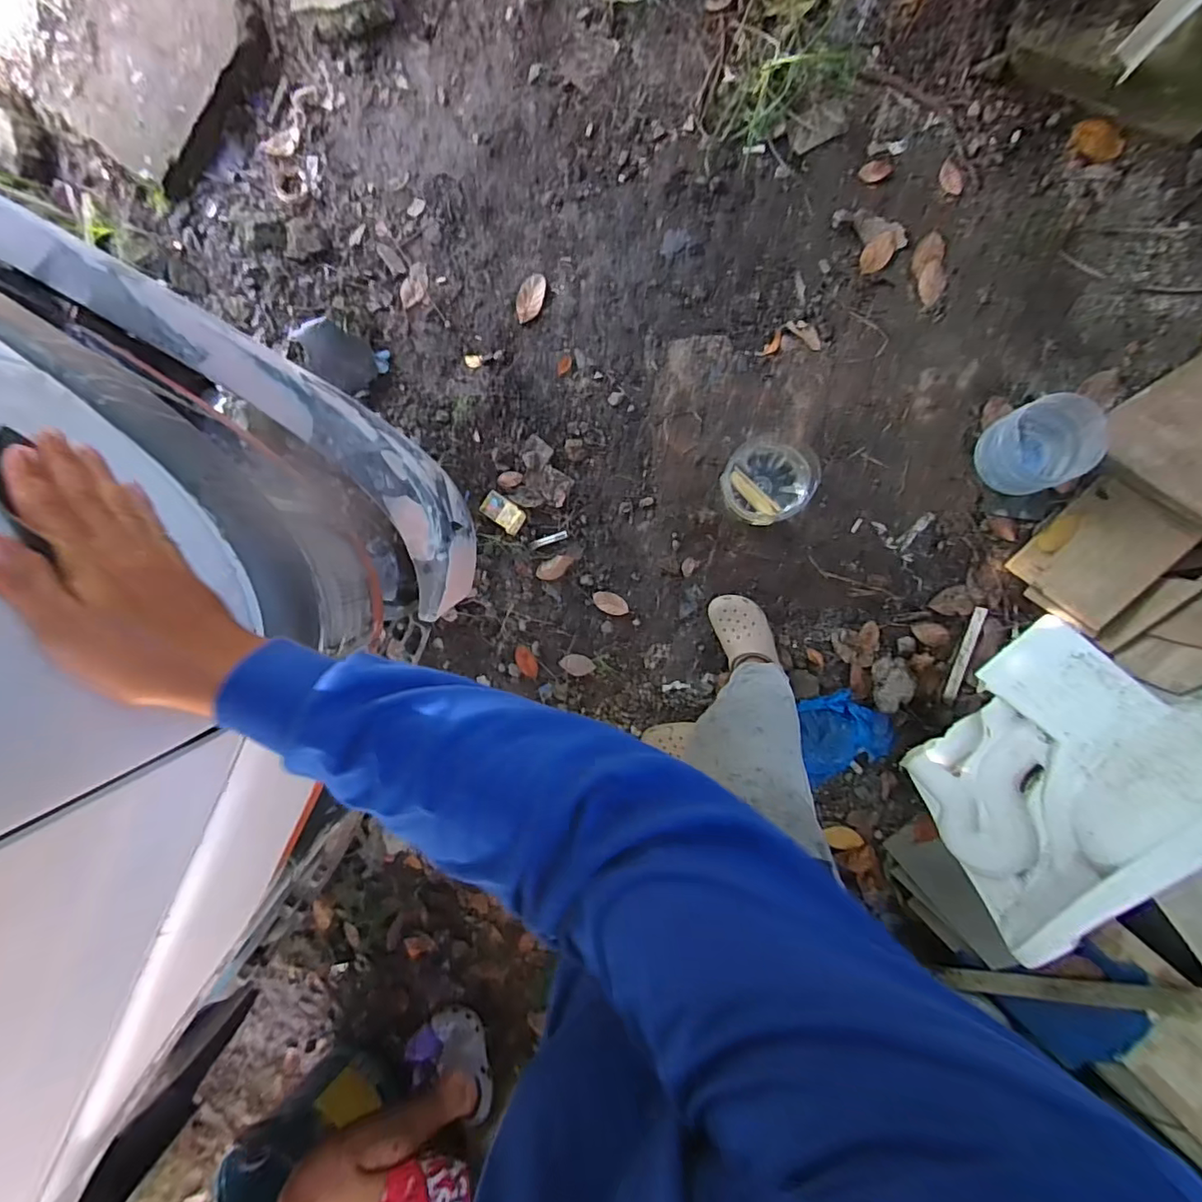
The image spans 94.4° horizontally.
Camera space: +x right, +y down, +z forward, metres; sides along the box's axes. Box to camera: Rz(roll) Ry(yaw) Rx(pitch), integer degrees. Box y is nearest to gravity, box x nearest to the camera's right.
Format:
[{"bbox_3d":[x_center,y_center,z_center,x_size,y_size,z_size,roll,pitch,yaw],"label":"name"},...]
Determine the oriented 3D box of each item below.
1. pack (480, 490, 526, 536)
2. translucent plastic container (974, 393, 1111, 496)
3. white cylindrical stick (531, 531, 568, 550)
[{"bbox_3d":[-0.233,-0.213,1.331,0.105,0.032,0.062,39,100,1],"label":"pack"},{"bbox_3d":[0.847,-0.300,1.081,0.166,0.137,0.163,1,97,9],"label":"translucent plastic container"},{"bbox_3d":[-0.126,-0.148,1.339,0.093,0.010,0.019,-18,95,9],"label":"white cylindrical stick"}]

